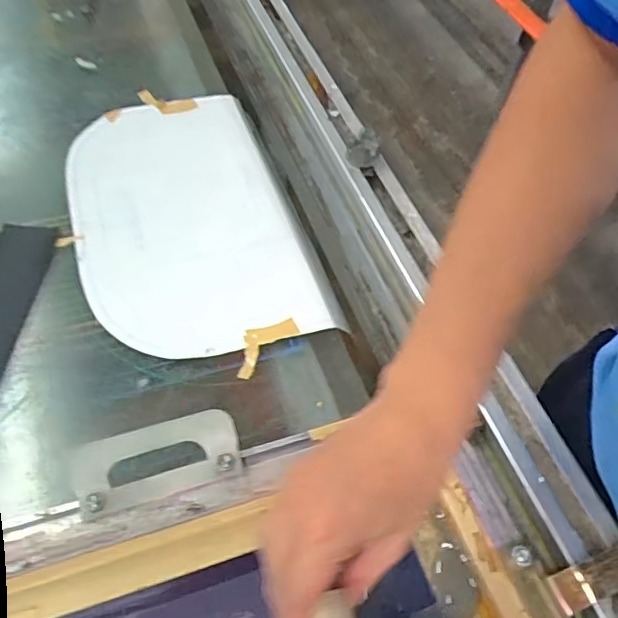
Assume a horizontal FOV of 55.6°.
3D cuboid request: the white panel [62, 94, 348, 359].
[{"bbox_3d":[-0.137,-0.105,0.641,0.233,0.023,0.367,-14,55,-15],"label":"white panel"}]

